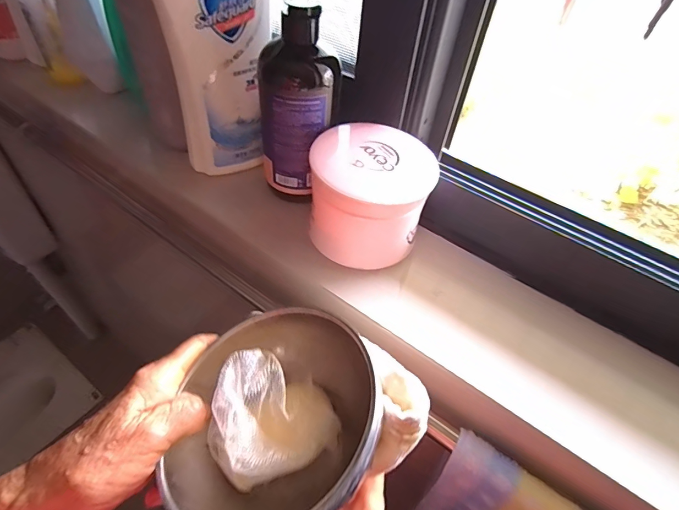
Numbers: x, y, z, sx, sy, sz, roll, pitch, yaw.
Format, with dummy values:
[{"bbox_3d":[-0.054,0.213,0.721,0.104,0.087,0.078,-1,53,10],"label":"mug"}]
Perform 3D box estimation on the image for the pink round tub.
[{"bbox_3d":[0.025,-0.050,0.344,0.095,0.086,0.094,3,48,-3],"label":"pink round tub"}]

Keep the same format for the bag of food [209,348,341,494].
[{"bbox_3d":[-0.039,0.100,0.234,0.071,0.045,0.062,20,49,11],"label":"bag of food"}]

